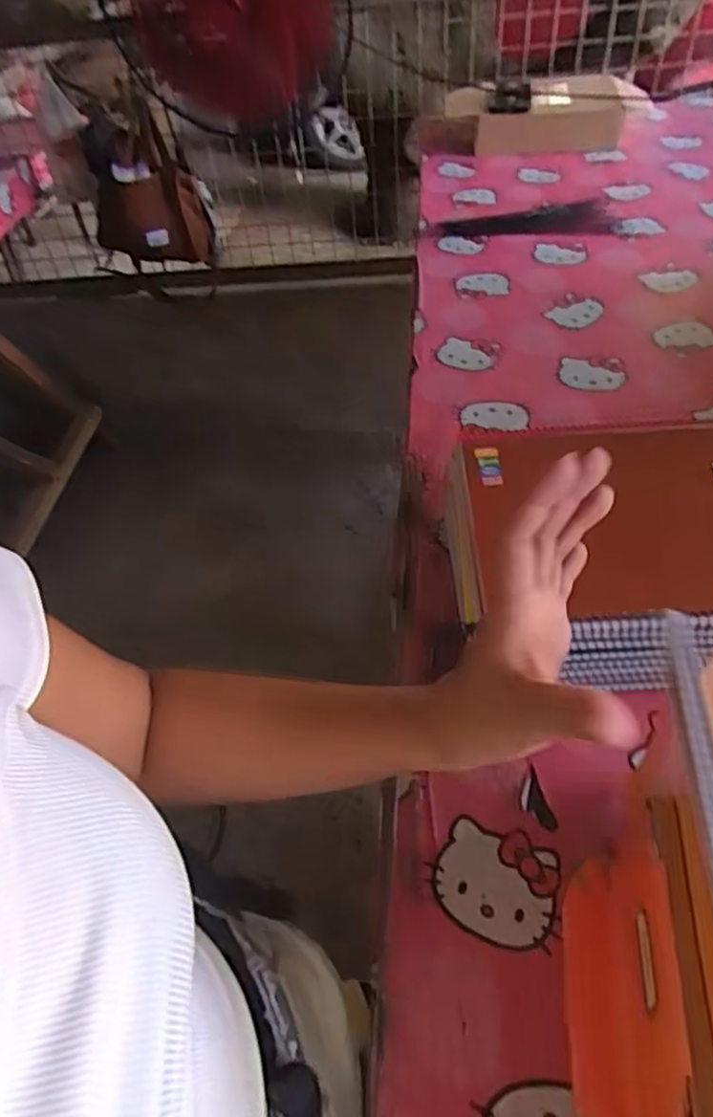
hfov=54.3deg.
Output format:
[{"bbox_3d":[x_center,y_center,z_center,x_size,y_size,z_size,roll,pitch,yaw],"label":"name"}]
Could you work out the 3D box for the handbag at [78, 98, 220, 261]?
[{"bbox_3d":[-0.504,-0.844,1.610,0.276,0.306,0.132,16,52,20],"label":"handbag"}]

